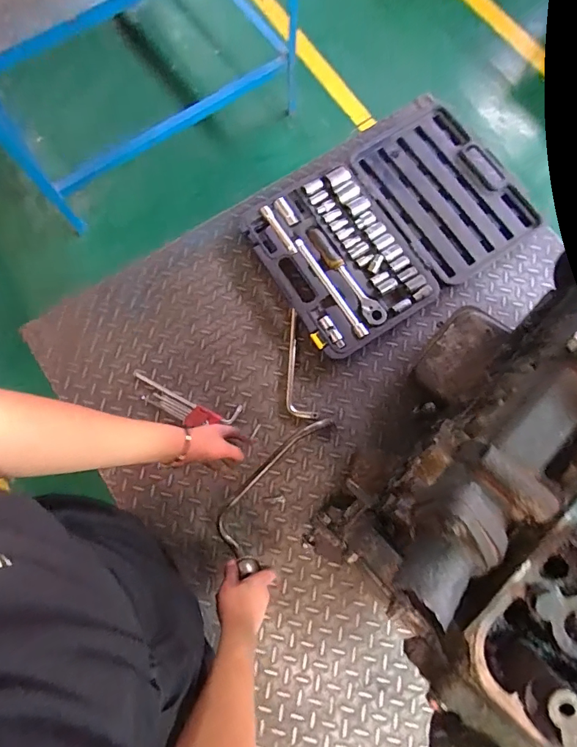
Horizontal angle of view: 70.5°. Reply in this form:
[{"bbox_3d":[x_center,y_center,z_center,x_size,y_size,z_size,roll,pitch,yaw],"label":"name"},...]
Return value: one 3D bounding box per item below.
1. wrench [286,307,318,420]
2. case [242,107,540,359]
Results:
[{"bbox_3d":[0.011,-0.018,0.828,0.053,0.031,0.224,-10,76,-1],"label":"wrench"},{"bbox_3d":[0.212,-0.324,0.891,0.543,0.068,0.400,-33,78,-7],"label":"case"}]

